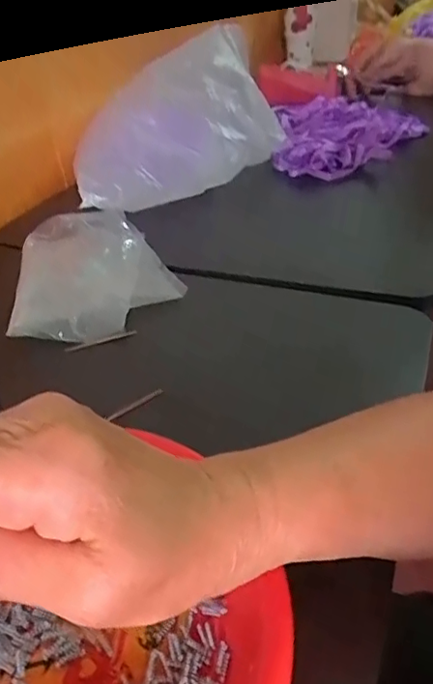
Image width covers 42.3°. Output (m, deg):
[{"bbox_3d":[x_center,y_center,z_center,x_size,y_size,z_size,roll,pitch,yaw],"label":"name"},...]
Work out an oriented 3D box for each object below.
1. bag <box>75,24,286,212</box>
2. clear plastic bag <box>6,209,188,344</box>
[{"bbox_3d":[-0.023,-0.266,0.679,0.106,0.140,0.322,23,43,33],"label":"bag"},{"bbox_3d":[-0.115,-0.073,0.535,0.139,0.024,0.210,-9,35,-8],"label":"clear plastic bag"}]

